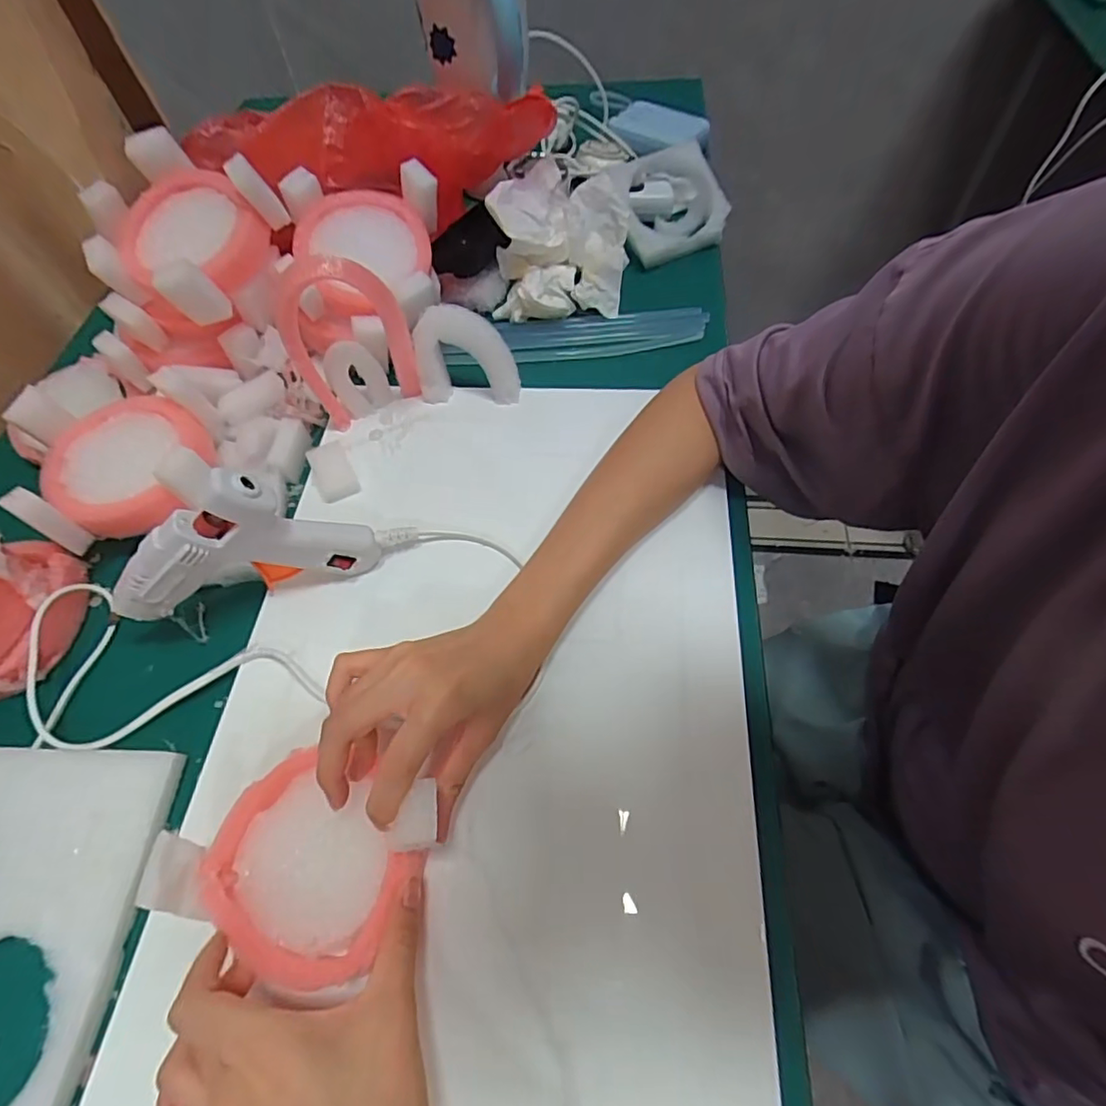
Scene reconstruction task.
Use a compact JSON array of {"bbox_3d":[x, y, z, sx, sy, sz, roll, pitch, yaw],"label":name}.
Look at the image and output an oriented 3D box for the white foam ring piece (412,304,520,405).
[{"bbox_3d":[-0.064,-0.145,0.432,0.074,0.071,0.025,1,60,5],"label":"white foam ring piece"}]

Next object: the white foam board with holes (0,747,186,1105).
[{"bbox_3d":[-0.301,0.186,0.283,0.180,0.017,0.173,0,60,4],"label":"white foam board with holes"}]

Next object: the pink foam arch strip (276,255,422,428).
[{"bbox_3d":[-0.136,-0.140,0.393,0.078,0.134,0.021,-23,61,-9],"label":"pink foam arch strip"}]

